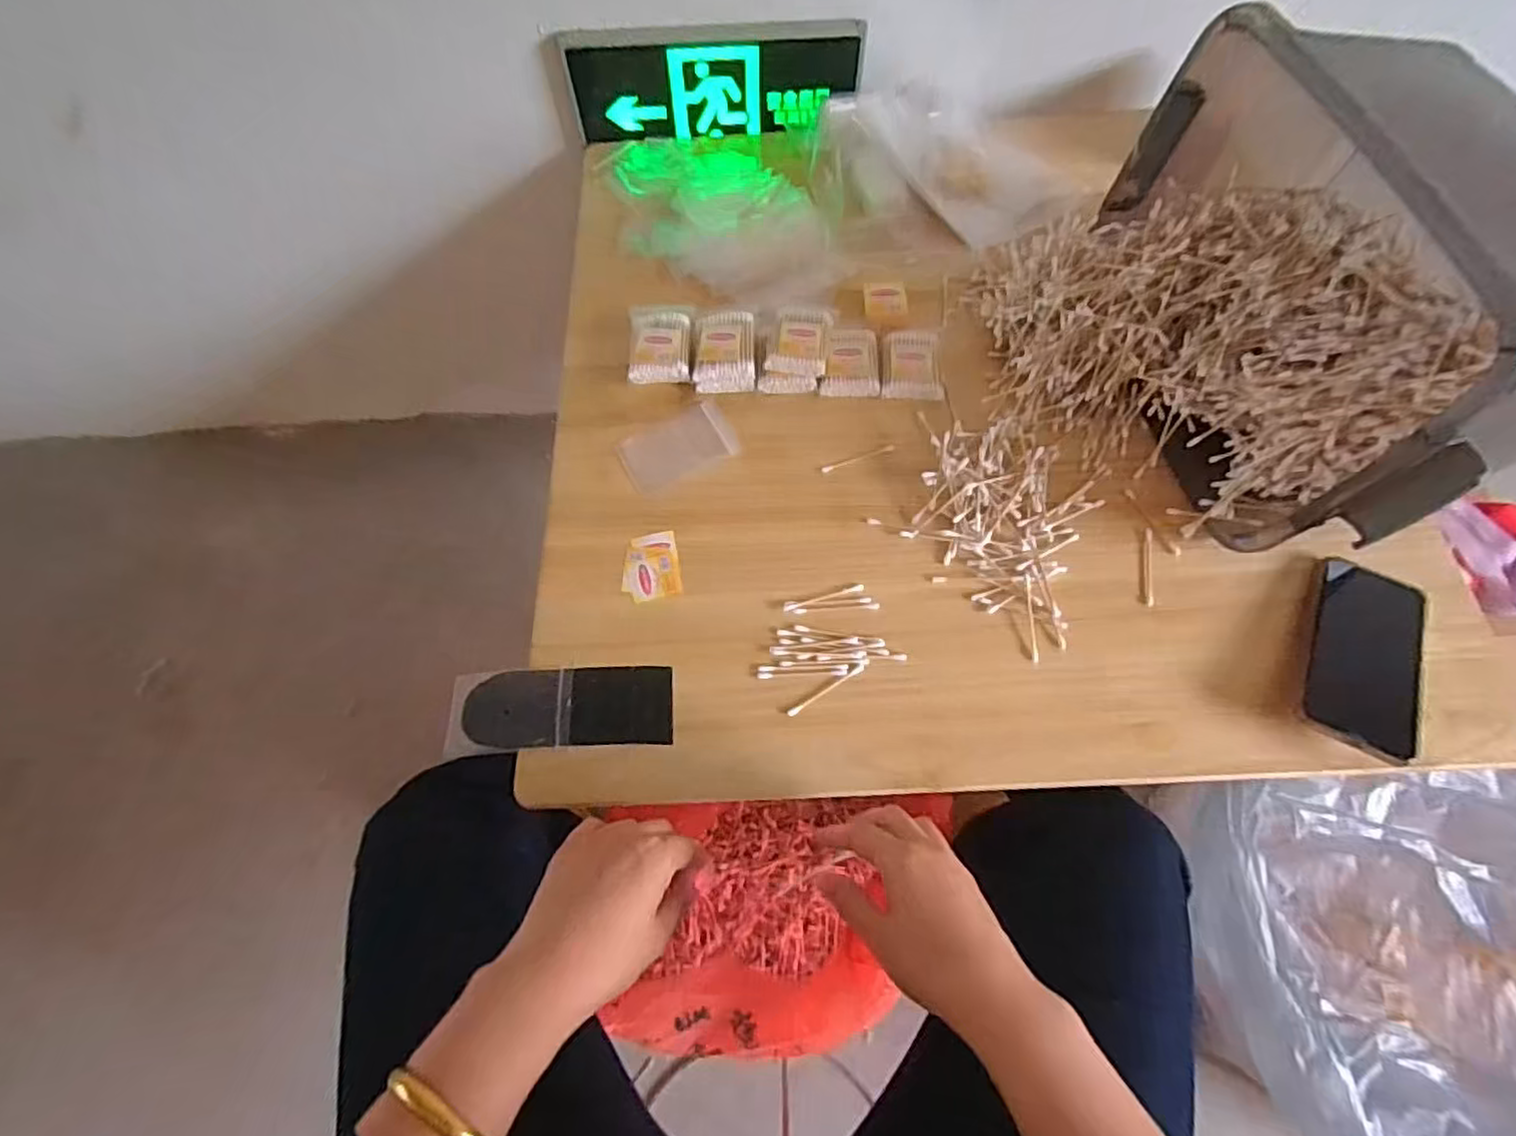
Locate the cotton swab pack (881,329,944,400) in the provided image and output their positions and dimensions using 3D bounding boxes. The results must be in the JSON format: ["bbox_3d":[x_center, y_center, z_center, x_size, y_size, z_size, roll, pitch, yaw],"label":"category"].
[{"bbox_3d":[0.151,-0.200,0.665,0.058,0.014,0.076,1,67,4],"label":"cotton swab pack"}]

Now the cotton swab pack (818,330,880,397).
[{"bbox_3d":[0.092,-0.201,0.664,0.055,0.011,0.074,5,67,5],"label":"cotton swab pack"}]

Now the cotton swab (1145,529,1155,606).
[{"bbox_3d":[0.335,-0.002,0.579,0.006,0.004,0.073,11,67,8],"label":"cotton swab"}]

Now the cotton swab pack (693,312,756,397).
[{"bbox_3d":[-0.031,-0.213,0.669,0.057,0.031,0.083,1,67,3],"label":"cotton swab pack"}]

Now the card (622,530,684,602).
[{"bbox_3d":[-0.095,-0.001,0.598,0.050,0.004,0.060,-10,73,-3],"label":"card"}]

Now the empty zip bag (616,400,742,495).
[{"bbox_3d":[-0.077,-0.115,0.645,0.104,0.008,0.073,-26,66,-10],"label":"empty zip bag"}]

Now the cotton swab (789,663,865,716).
[{"bbox_3d":[0.055,0.097,0.539,0.072,0.004,0.007,-30,68,-10],"label":"cotton swab"}]

